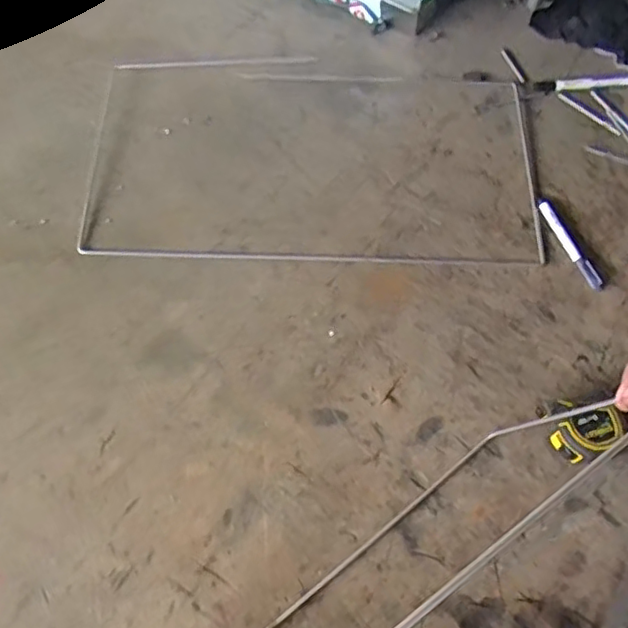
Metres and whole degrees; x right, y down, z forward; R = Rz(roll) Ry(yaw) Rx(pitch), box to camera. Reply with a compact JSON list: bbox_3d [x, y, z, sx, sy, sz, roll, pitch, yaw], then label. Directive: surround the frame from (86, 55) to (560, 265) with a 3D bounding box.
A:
[{"bbox_3d":[0.004,-0.210,0.768,0.561,0.018,0.324,0,64,-1],"label":"frame"}]

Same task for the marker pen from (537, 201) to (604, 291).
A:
[{"bbox_3d":[0.306,-0.085,0.722,0.019,0.010,0.134,-21,66,-10],"label":"marker pen"}]

